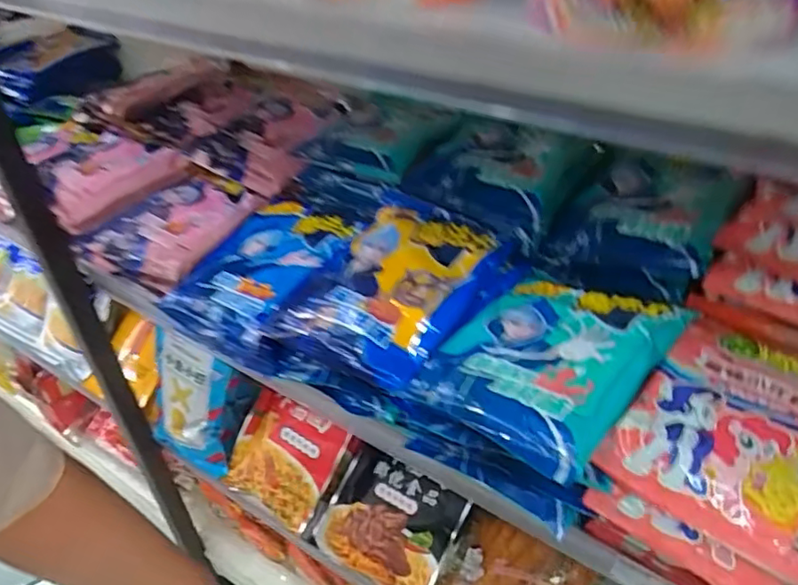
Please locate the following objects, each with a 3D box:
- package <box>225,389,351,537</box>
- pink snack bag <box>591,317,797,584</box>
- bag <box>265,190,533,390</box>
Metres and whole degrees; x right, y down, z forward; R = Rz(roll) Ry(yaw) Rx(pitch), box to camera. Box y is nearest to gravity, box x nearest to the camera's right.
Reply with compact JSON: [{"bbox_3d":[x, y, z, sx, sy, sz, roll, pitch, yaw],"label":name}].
[{"bbox_3d":[-0.152,0.208,0.754,0.175,0.041,0.136,21,88,33],"label":"package"},{"bbox_3d":[0.196,0.076,0.321,0.121,0.021,0.139,24,46,28],"label":"pink snack bag"},{"bbox_3d":[0.001,-0.005,0.452,0.133,0.044,0.159,26,47,29],"label":"bag"}]

